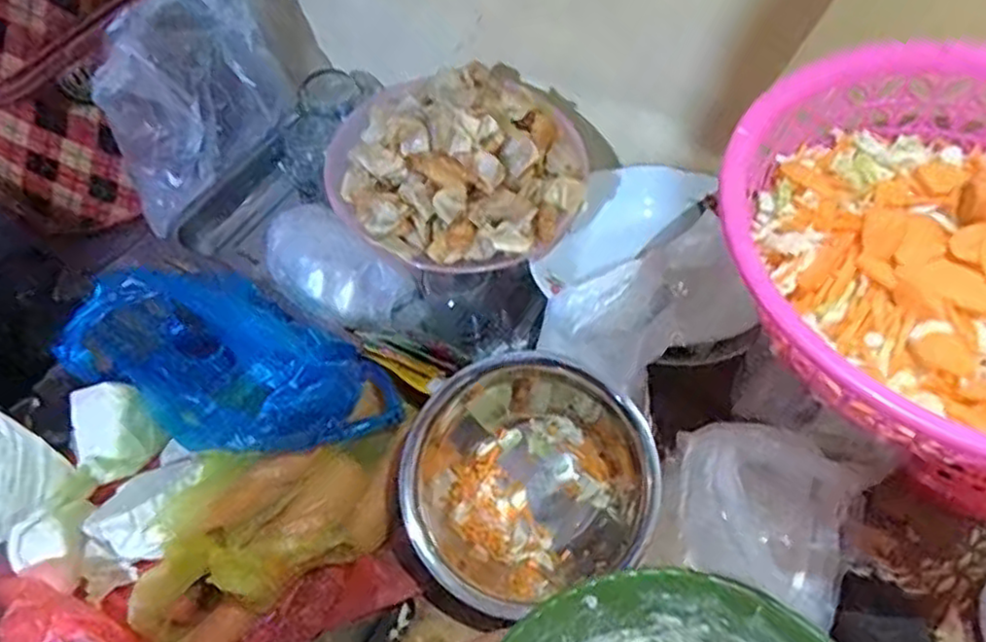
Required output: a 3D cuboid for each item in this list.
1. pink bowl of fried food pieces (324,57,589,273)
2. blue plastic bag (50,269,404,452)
[{"bbox_3d":[-0.030,-0.138,0.584,0.208,0.076,0.190,-6,56,-1],"label":"pink bowl of fried food pieces"},{"bbox_3d":[-0.213,0.036,0.567,0.272,0.067,0.118,19,59,15],"label":"blue plastic bag"}]

